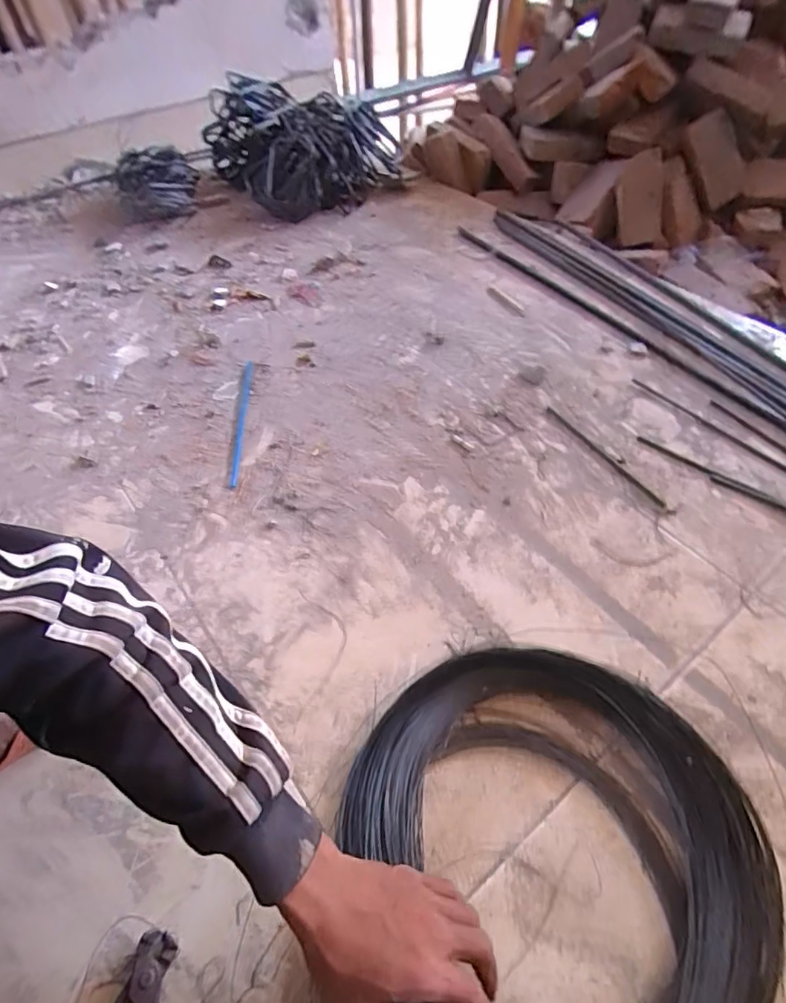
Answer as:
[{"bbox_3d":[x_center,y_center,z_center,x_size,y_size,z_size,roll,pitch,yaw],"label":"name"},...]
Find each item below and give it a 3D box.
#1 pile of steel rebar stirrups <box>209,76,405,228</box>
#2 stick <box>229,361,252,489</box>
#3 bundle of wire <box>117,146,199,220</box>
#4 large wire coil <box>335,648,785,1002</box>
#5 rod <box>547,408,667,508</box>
[{"bbox_3d":[-0.251,-0.813,1.158,0.448,0.193,0.260,25,58,20],"label":"pile of steel rebar stirrups"},{"bbox_3d":[-0.231,-0.123,0.763,0.013,0.014,0.261,-4,52,0],"label":"stick"},{"bbox_3d":[-0.520,-0.706,1.117,0.140,0.093,0.151,-2,52,1],"label":"bundle of wire"},{"bbox_3d":[0.108,0.282,0.397,0.335,0.059,0.314,-38,60,-21],"label":"large wire coil"},{"bbox_3d":[0.293,-0.066,0.702,0.013,0.010,0.216,-30,58,-16],"label":"rod"}]

